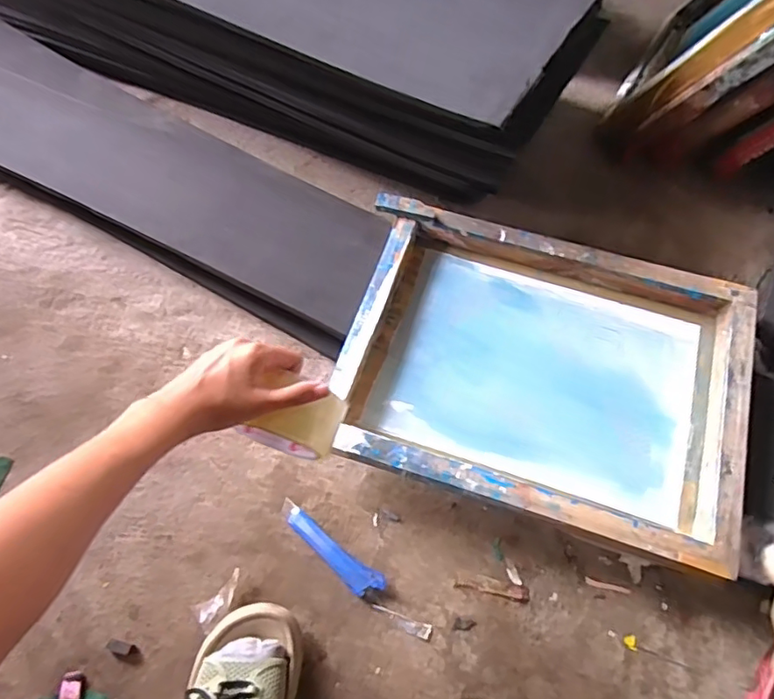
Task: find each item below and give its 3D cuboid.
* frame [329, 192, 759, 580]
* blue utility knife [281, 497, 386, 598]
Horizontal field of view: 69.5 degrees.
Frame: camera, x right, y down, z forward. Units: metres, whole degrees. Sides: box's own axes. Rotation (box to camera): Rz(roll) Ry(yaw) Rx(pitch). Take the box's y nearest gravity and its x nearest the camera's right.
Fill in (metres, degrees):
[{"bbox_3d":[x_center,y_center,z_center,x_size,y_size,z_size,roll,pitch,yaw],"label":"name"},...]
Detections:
[{"bbox_3d":[0.180,0.024,0.661,0.445,0.059,0.339,17,65,7],"label":"frame"},{"bbox_3d":[-0.067,0.226,0.629,0.145,0.015,0.032,34,68,14],"label":"blue utility knife"}]

